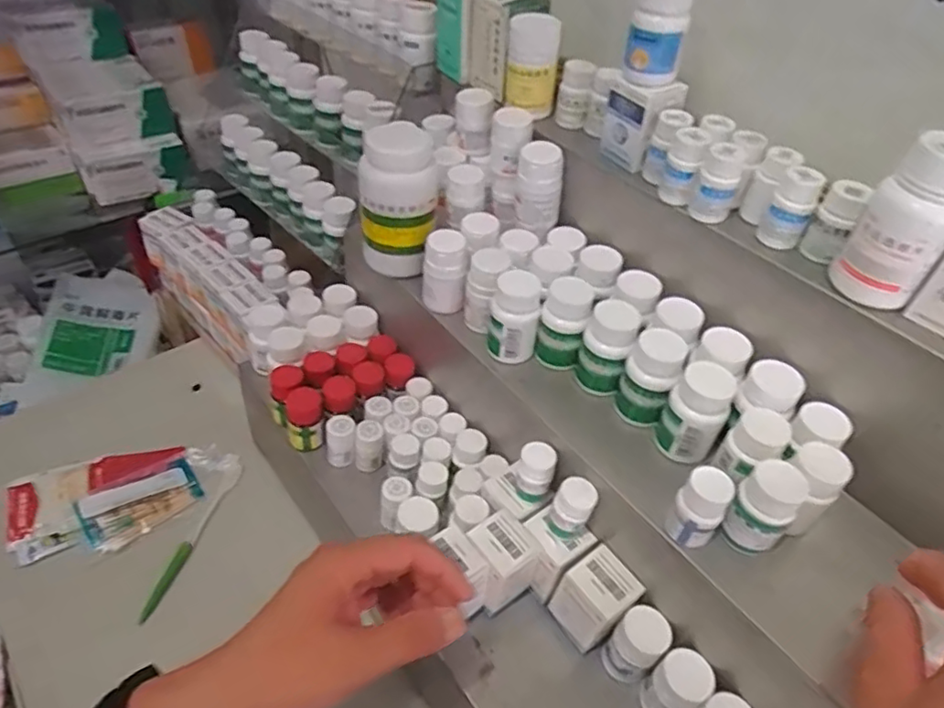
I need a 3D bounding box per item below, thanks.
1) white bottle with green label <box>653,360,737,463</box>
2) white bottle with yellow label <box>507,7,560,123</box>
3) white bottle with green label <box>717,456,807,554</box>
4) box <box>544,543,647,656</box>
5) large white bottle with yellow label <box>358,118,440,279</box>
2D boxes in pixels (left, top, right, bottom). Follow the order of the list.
[{"bbox_3d":[0.150,0.040,0.411,0.037,0.063,0.036,28,48,21],"label":"white bottle with green label"},{"bbox_3d":[0.048,-0.227,0.480,0.040,0.065,0.042,5,44,0],"label":"white bottle with yellow label"},{"bbox_3d":[0.172,0.093,0.362,0.031,0.062,0.025,36,52,28],"label":"white bottle with green label"},{"bbox_3d":[0.089,0.177,0.440,0.043,0.063,0.045,-28,53,-30],"label":"box"},{"bbox_3d":[-0.062,-0.133,0.526,0.062,0.127,0.071,2,44,-3],"label":"large white bottle with yellow label"}]

